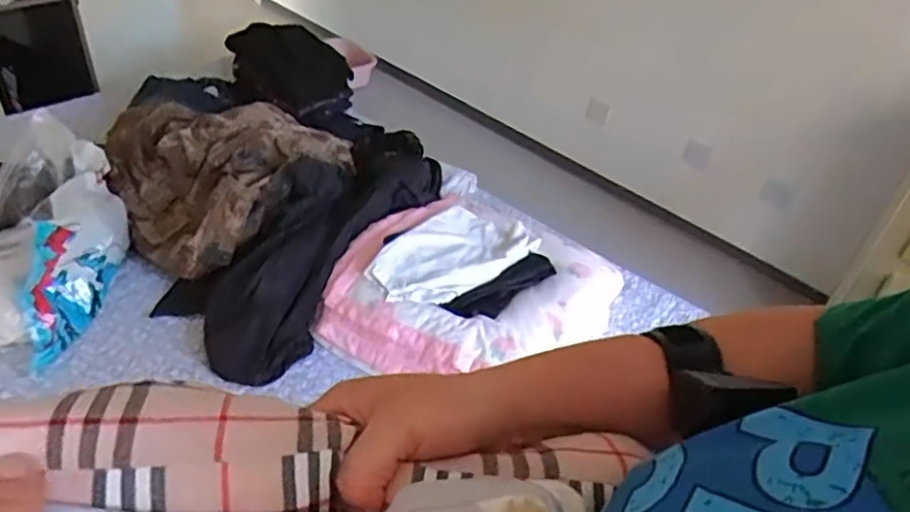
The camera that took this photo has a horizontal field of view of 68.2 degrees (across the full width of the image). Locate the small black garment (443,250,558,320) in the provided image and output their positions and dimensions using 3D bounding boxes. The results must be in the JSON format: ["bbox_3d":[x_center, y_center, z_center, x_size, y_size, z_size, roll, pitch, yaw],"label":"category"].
[{"bbox_3d":[0.101,0.055,1.276,0.268,0.033,0.078,-29,51,-36],"label":"small black garment"}]

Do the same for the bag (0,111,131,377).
[{"bbox_3d":[-0.775,-0.039,1.275,0.242,0.242,0.427,6,39,0],"label":"bag"}]

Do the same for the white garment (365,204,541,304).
[{"bbox_3d":[0.012,-0.023,1.340,0.212,0.046,0.402,30,45,27],"label":"white garment"}]

